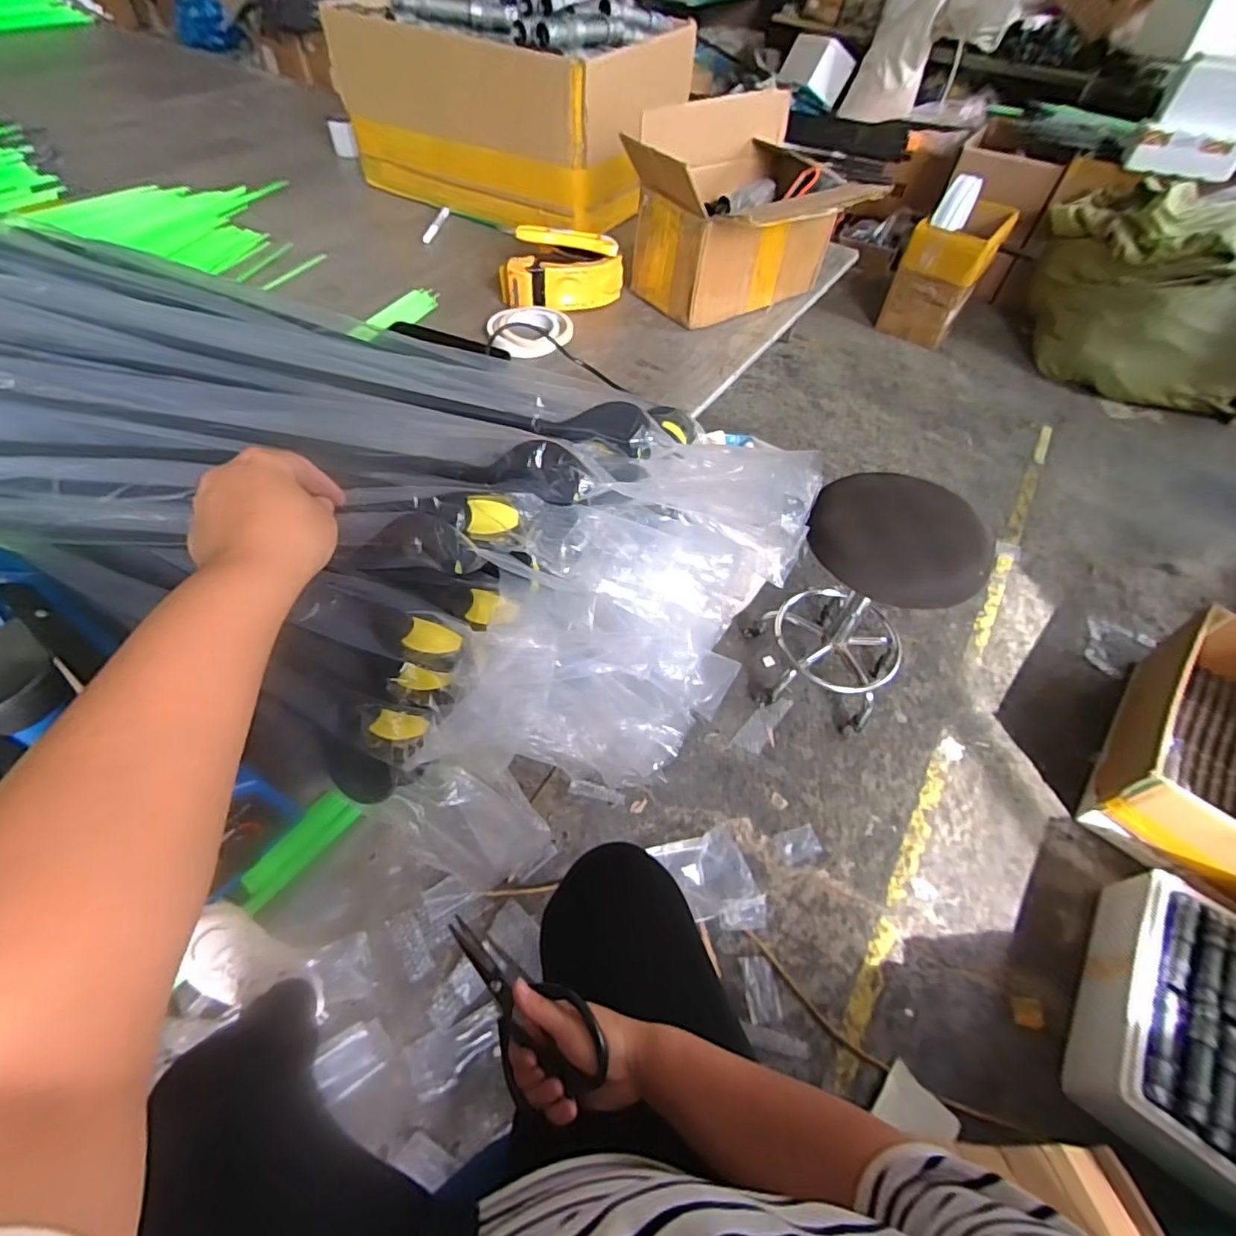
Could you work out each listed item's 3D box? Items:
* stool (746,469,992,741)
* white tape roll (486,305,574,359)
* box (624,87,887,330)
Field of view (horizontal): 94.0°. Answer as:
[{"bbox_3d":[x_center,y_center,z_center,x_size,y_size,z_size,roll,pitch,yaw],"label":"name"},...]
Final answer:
[{"bbox_3d":[0.471,-0.051,1.134,0.303,0.534,0.309,31,58,17],"label":"stool"},{"bbox_3d":[-0.115,-0.383,0.762,0.106,0.026,0.106,2,54,-3],"label":"white tape roll"},{"bbox_3d":[0.174,-0.542,0.787,0.285,0.188,0.222,-28,61,-22],"label":"box"}]

